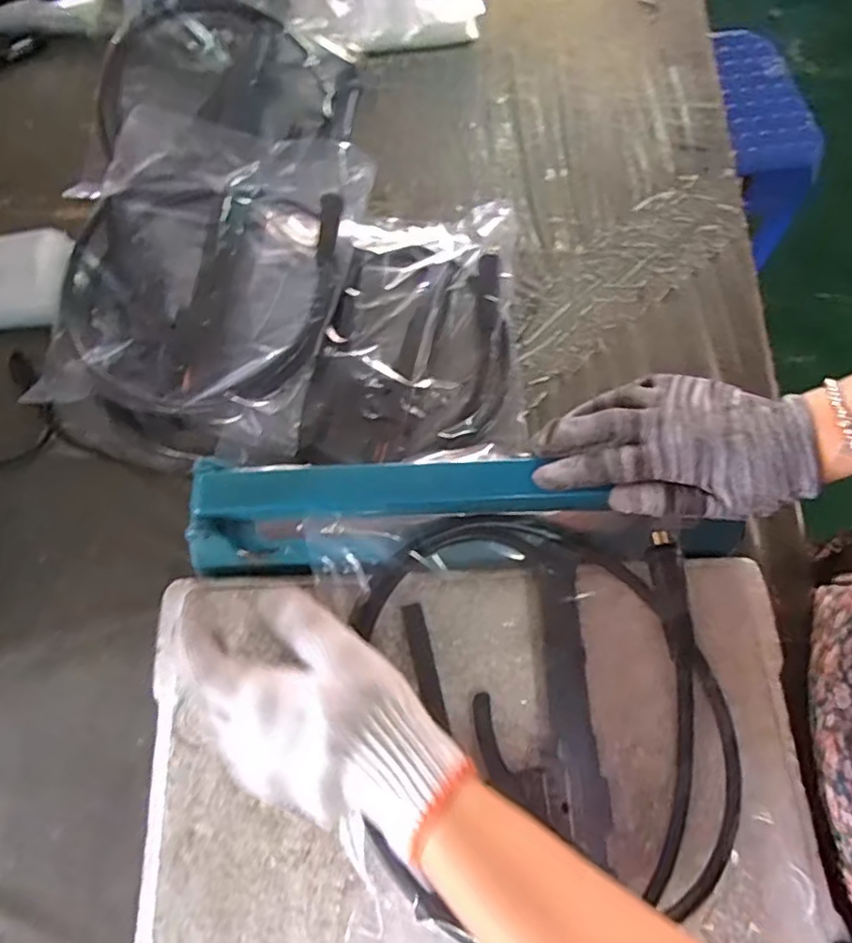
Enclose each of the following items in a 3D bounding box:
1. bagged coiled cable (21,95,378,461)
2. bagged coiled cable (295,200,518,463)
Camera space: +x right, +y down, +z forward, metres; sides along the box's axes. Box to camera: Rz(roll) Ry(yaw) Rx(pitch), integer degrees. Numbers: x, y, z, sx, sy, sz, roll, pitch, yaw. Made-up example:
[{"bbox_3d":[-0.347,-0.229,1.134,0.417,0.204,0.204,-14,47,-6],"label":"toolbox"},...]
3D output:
[{"bbox_3d":[-0.195,-0.173,0.555,0.243,0.058,0.318,10,69,1],"label":"bagged coiled cable"},{"bbox_3d":[-0.002,-0.127,0.542,0.171,0.034,0.266,6,69,-1],"label":"bagged coiled cable"}]

